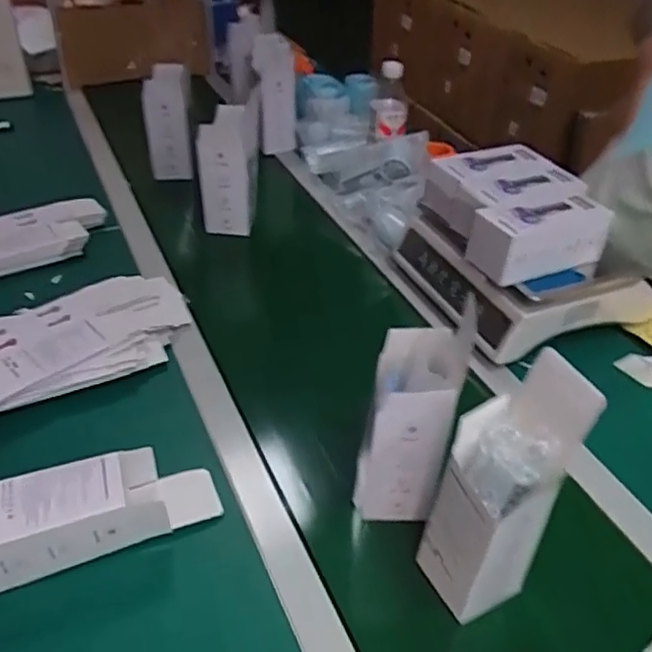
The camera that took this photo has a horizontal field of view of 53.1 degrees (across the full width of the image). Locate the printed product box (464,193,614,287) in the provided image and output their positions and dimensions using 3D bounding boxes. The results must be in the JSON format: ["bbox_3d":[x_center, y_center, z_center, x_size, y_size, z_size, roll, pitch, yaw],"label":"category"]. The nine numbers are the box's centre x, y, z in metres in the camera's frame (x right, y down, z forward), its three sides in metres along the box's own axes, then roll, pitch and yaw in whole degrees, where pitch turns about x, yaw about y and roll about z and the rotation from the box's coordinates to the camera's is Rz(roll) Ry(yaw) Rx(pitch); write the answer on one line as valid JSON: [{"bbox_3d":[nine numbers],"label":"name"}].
[{"bbox_3d":[0.274,-0.115,0.830,0.162,0.070,0.085,-17,43,-22],"label":"printed product box"}]

